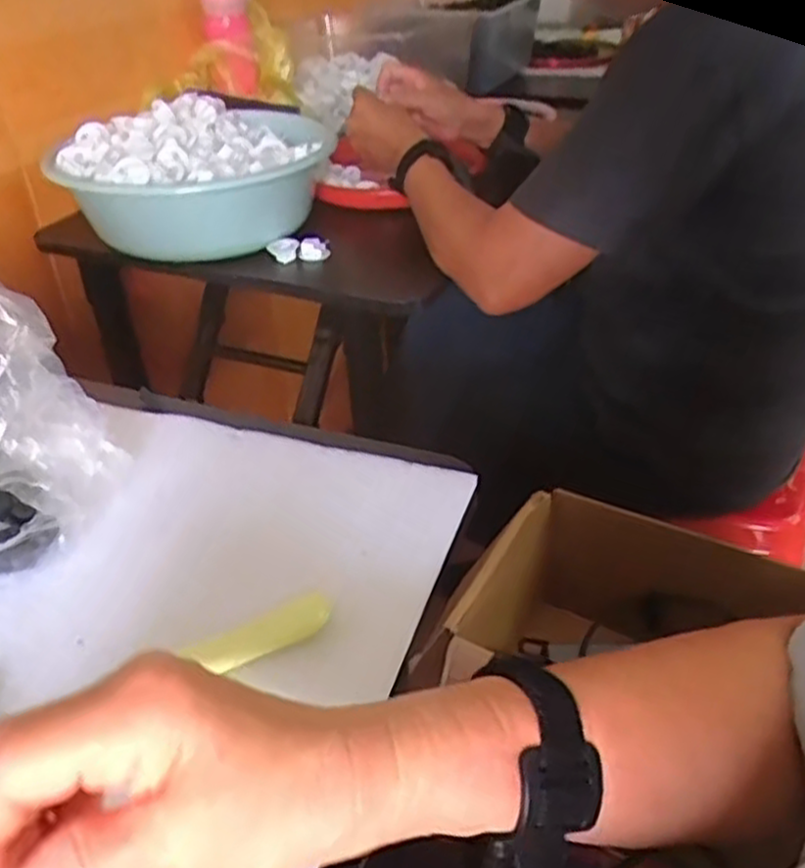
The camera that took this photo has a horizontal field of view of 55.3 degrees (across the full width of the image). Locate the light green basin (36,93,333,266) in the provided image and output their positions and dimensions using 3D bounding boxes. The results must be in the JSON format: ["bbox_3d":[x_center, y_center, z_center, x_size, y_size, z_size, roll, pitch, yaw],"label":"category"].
[{"bbox_3d":[-0.212,-0.285,0.831,0.254,0.127,0.251,-1,34,1],"label":"light green basin"}]

